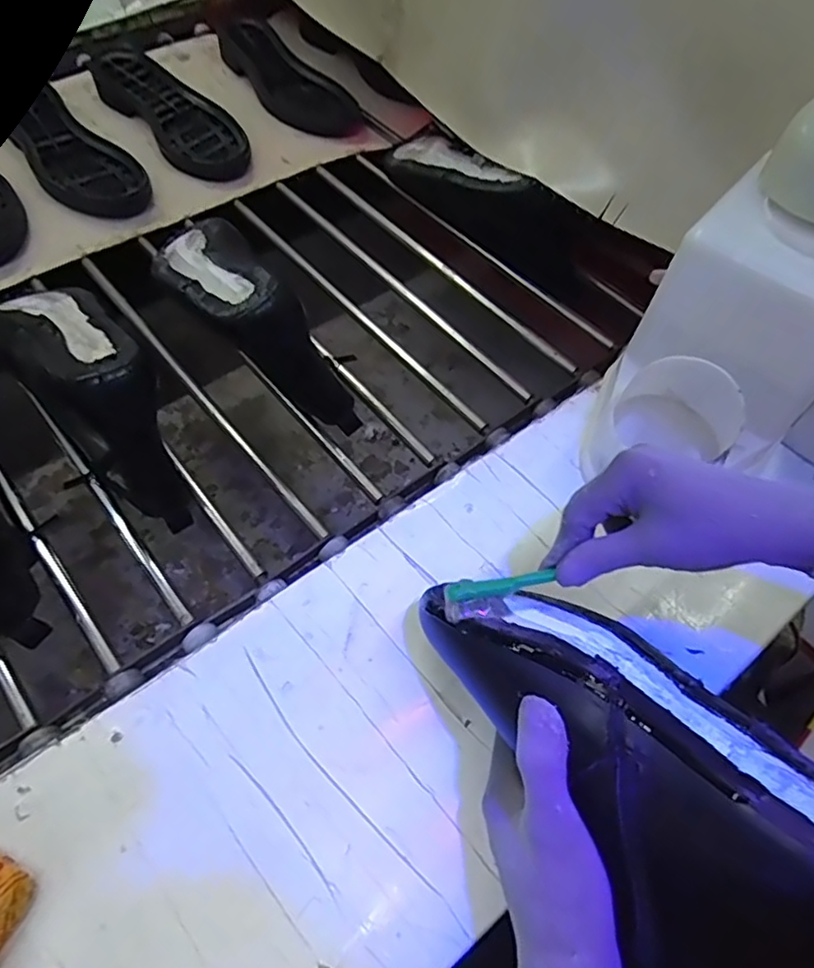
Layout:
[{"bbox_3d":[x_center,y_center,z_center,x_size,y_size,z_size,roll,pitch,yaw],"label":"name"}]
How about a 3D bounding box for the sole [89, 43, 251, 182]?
[{"bbox_3d":[-0.286,-0.457,0.745,0.097,0.041,0.265,-38,69,-22],"label":"sole"}]

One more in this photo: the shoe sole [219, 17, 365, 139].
[{"bbox_3d":[-0.167,-0.536,0.800,0.095,0.039,0.274,-37,68,-22],"label":"shoe sole"}]

